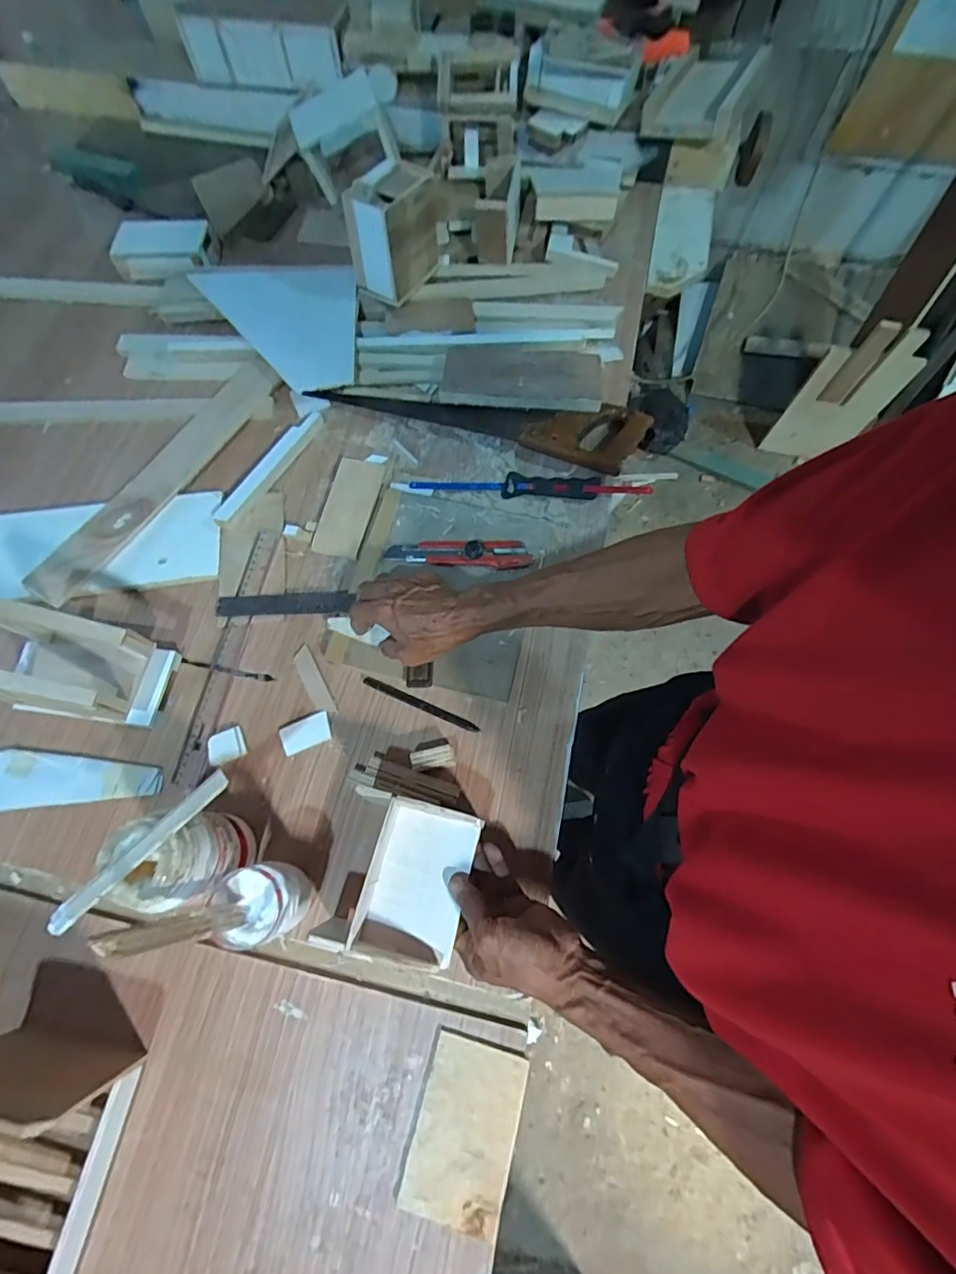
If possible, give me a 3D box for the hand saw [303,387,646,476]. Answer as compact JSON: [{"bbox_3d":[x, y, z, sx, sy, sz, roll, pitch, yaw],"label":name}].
[{"bbox_3d":[0.003,-0.295,0.700,0.433,0.027,0.090,12,70,5],"label":"hand saw"}]

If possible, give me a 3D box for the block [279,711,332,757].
[{"bbox_3d":[-0.184,0.103,0.564,0.052,0.004,0.033,-22,71,-8],"label":"block"}]

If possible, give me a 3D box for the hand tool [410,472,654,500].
[{"bbox_3d":[0.070,-0.195,0.668,0.300,0.012,0.037,2,69,1],"label":"hand tool"}]

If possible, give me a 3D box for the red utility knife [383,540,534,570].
[{"bbox_3d":[-0.022,-0.096,0.623,0.168,0.025,0.033,1,69,1],"label":"red utility knife"}]

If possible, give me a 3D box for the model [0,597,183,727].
[{"bbox_3d":[-0.411,0.026,0.519,0.138,0.149,0.080,8,70,3],"label":"model"}]

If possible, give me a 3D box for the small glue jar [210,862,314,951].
[{"bbox_3d":[-0.186,0.234,0.469,0.062,0.090,0.059,0,69,0],"label":"small glue jar"}]

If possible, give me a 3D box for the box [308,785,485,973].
[{"bbox_3d":[-0.064,0.206,0.452,0.108,0.031,0.124,14,70,6],"label":"box"}]

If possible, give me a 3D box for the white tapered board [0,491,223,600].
[{"bbox_3d":[-0.497,-0.105,0.638,0.360,0.022,0.125,-7,69,-2],"label":"white tapered board"}]

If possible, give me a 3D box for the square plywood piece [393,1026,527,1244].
[{"bbox_3d":[-0.010,0.415,0.443,0.080,0.010,0.121,15,70,6],"label":"square plywood piece"}]

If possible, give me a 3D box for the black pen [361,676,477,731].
[{"bbox_3d":[-0.062,0.073,0.570,0.135,0.004,0.011,23,71,9],"label":"black pen"}]

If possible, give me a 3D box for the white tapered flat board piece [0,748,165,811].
[{"bbox_3d":[-0.486,0.148,0.549,0.308,0.007,0.063,-5,69,-1],"label":"white tapered flat board piece"}]

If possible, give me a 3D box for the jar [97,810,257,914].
[{"bbox_3d":[-0.253,0.192,0.461,0.069,0.135,0.079,-22,71,-7],"label":"jar"}]

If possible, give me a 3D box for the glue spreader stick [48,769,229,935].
[{"bbox_3d":[-0.254,0.159,0.398,0.018,0.005,0.148,39,72,22],"label":"glue spreader stick"}]

